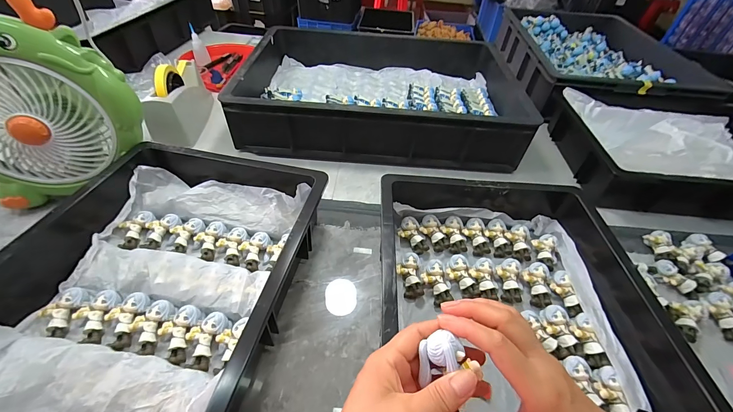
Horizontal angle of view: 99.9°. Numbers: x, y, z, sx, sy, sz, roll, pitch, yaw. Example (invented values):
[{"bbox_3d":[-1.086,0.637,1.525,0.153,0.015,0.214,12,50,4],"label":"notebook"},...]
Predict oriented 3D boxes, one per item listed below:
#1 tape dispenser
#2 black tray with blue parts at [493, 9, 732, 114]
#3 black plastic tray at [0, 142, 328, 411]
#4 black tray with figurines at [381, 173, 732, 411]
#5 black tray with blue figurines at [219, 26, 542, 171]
[{"bbox_3d":[-0.394,-0.230,0.648,0.076,0.116,0.198,-2,47,-7],"label":"tape dispenser"},{"bbox_3d":[0.614,-0.404,0.862,0.356,0.126,0.567,4,46,-1],"label":"black tray with blue parts"},{"bbox_3d":[-0.260,0.100,0.358,0.327,0.088,0.448,10,46,5],"label":"black plastic tray"},{"bbox_3d":[0.188,0.137,0.369,0.339,0.086,0.504,3,46,-2],"label":"black tray with figurines"},{"bbox_3d":[0.020,-0.262,0.720,0.570,0.129,0.420,4,46,-1],"label":"black tray with blue figurines"}]

